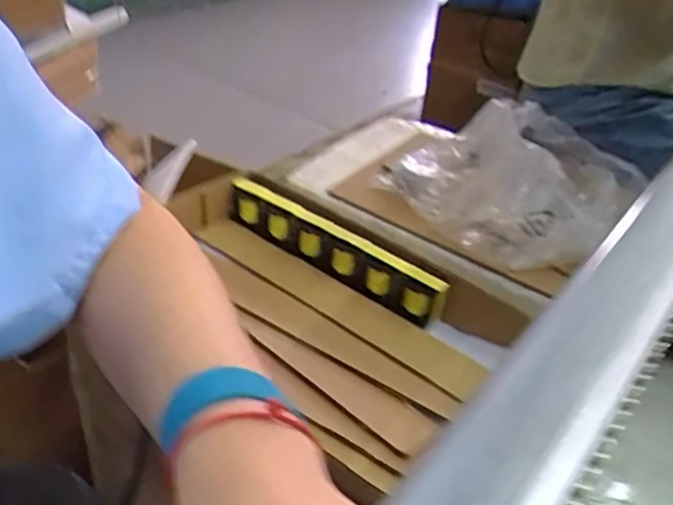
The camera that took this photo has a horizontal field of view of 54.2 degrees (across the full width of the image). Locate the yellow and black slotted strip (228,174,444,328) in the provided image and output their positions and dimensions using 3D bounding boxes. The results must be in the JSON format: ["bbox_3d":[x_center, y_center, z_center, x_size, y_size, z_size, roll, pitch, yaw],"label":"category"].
[{"bbox_3d":[-0.009,-0.004,0.662,0.259,0.063,0.023,29,40,28],"label":"yellow and black slotted strip"}]

